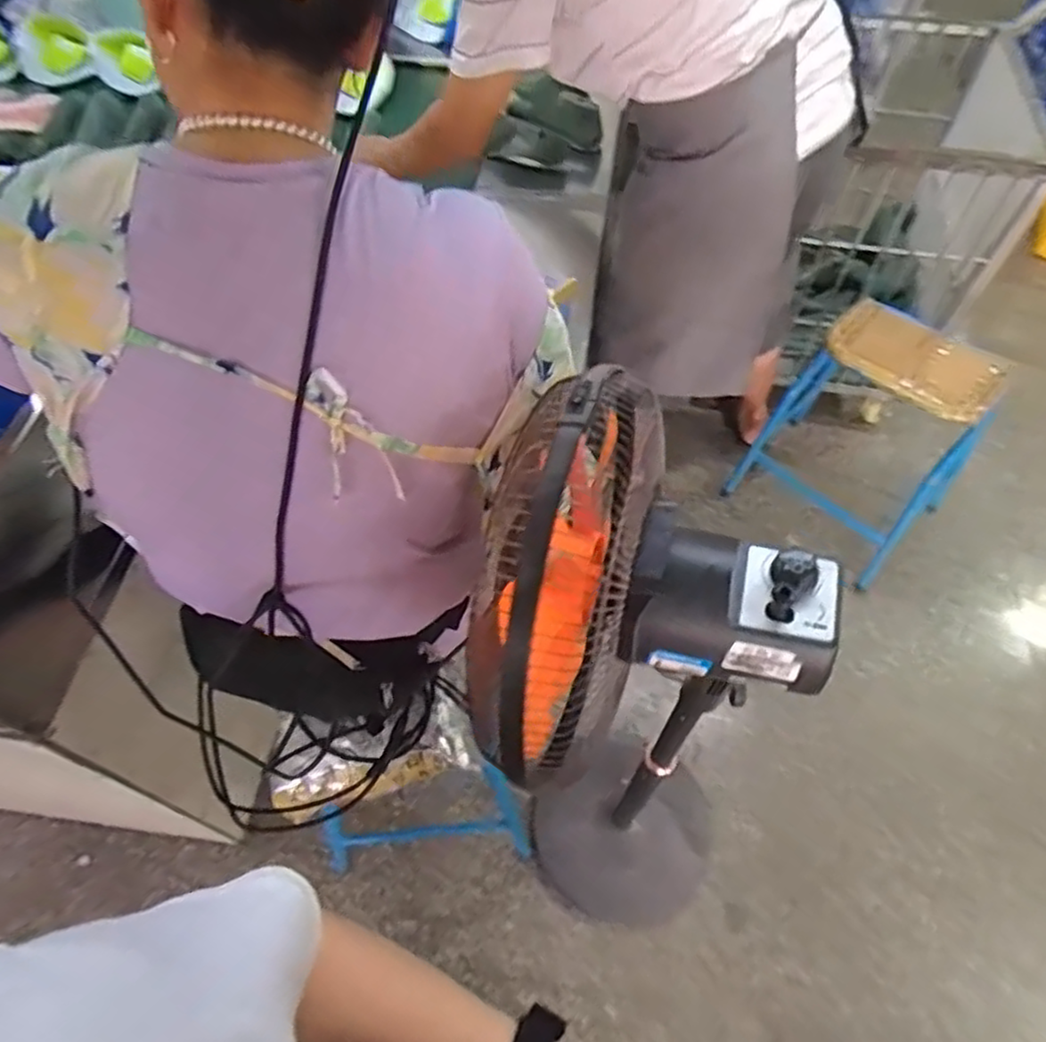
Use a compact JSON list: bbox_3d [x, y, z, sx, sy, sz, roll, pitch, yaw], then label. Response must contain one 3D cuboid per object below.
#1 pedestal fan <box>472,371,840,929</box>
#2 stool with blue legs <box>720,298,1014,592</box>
[{"bbox_3d":[0.123,0.319,0.859,0.251,1.139,0.279,-37,62,-18],"label":"pedestal fan"},{"bbox_3d":[0.731,-0.178,1.515,0.306,0.525,0.380,-38,64,-23],"label":"stool with blue legs"}]

